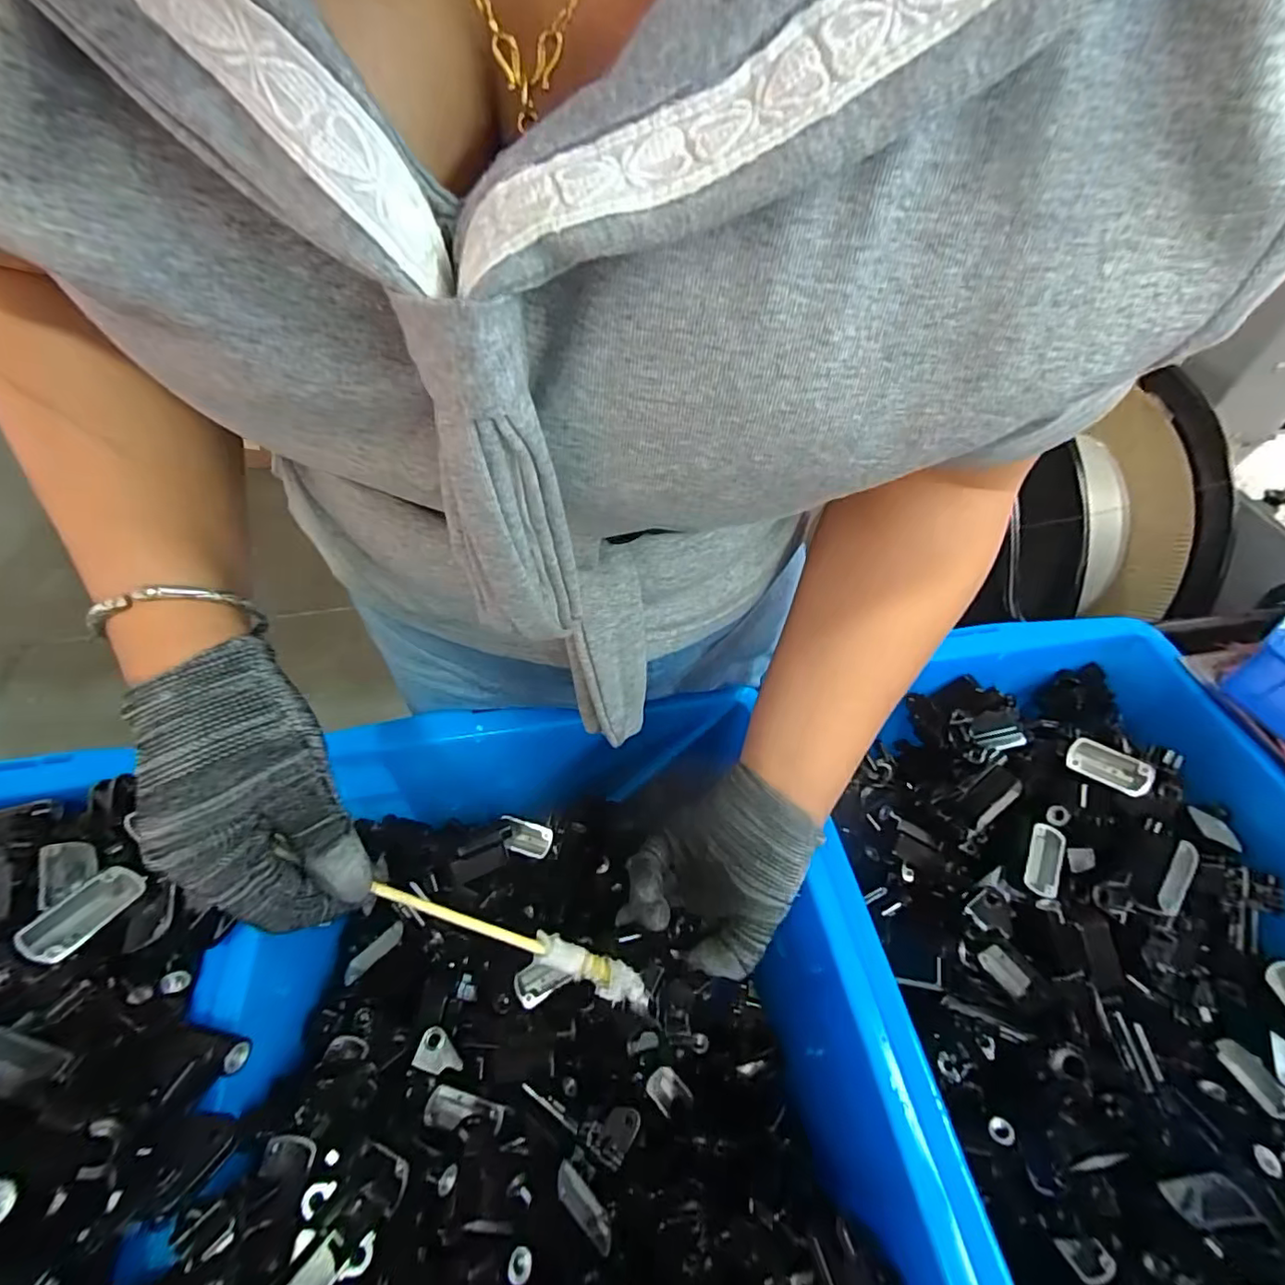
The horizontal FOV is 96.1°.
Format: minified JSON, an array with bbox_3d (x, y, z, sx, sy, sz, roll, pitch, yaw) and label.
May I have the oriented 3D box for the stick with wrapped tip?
[{"bbox_3d":[-0.065,0.153,0.297,0.147,0.010,0.017,26,52,-10],"label":"stick with wrapped tip"}]

